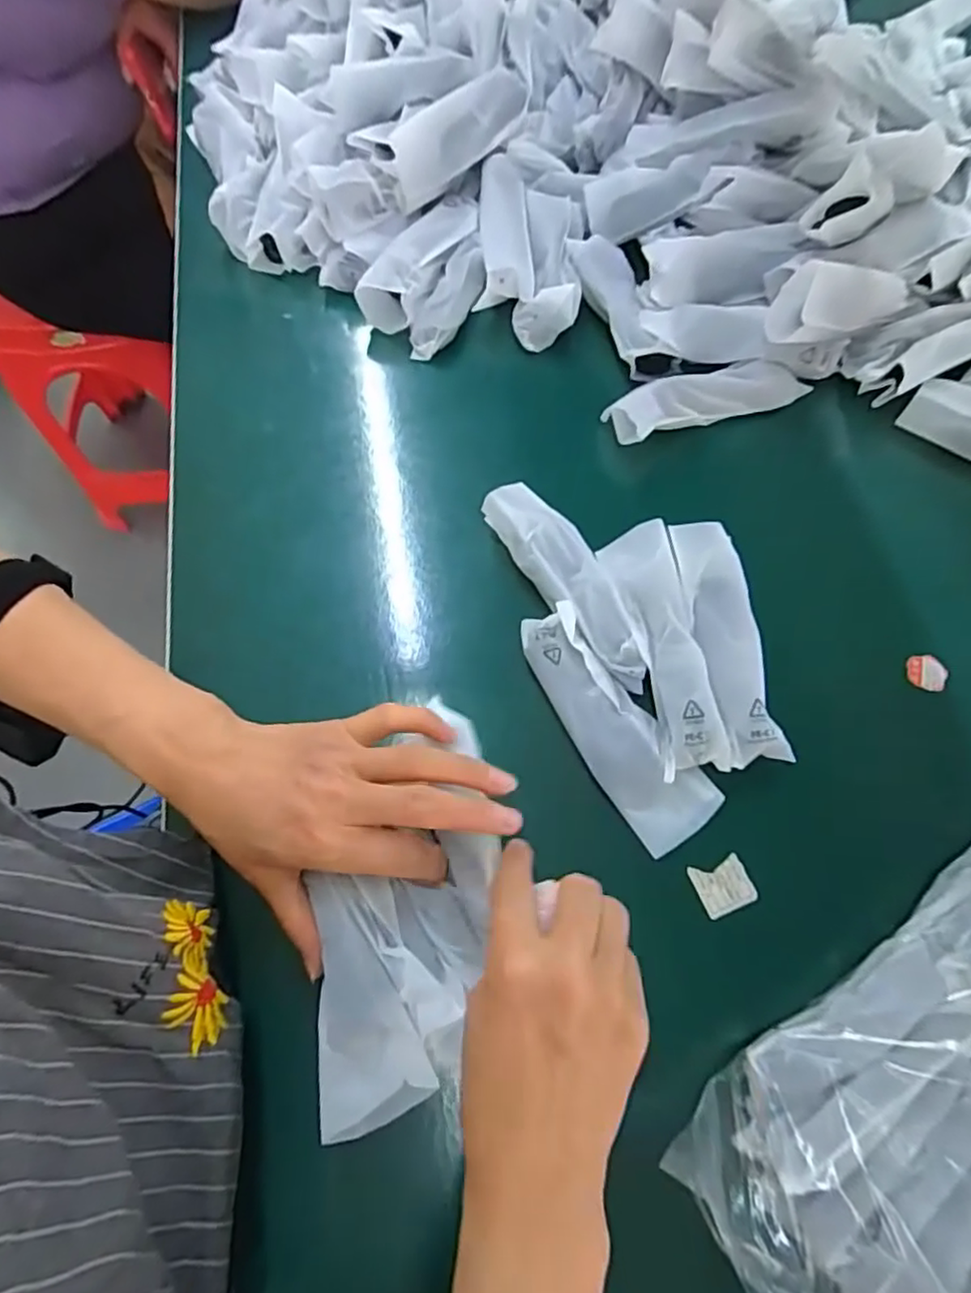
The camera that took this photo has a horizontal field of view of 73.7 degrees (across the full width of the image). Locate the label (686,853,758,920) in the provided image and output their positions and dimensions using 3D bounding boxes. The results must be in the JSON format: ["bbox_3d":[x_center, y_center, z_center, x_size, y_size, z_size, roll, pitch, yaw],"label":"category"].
[{"bbox_3d":[0.129,0.131,0.353,0.029,0.004,0.027,-21,67,-4],"label":"label"}]

